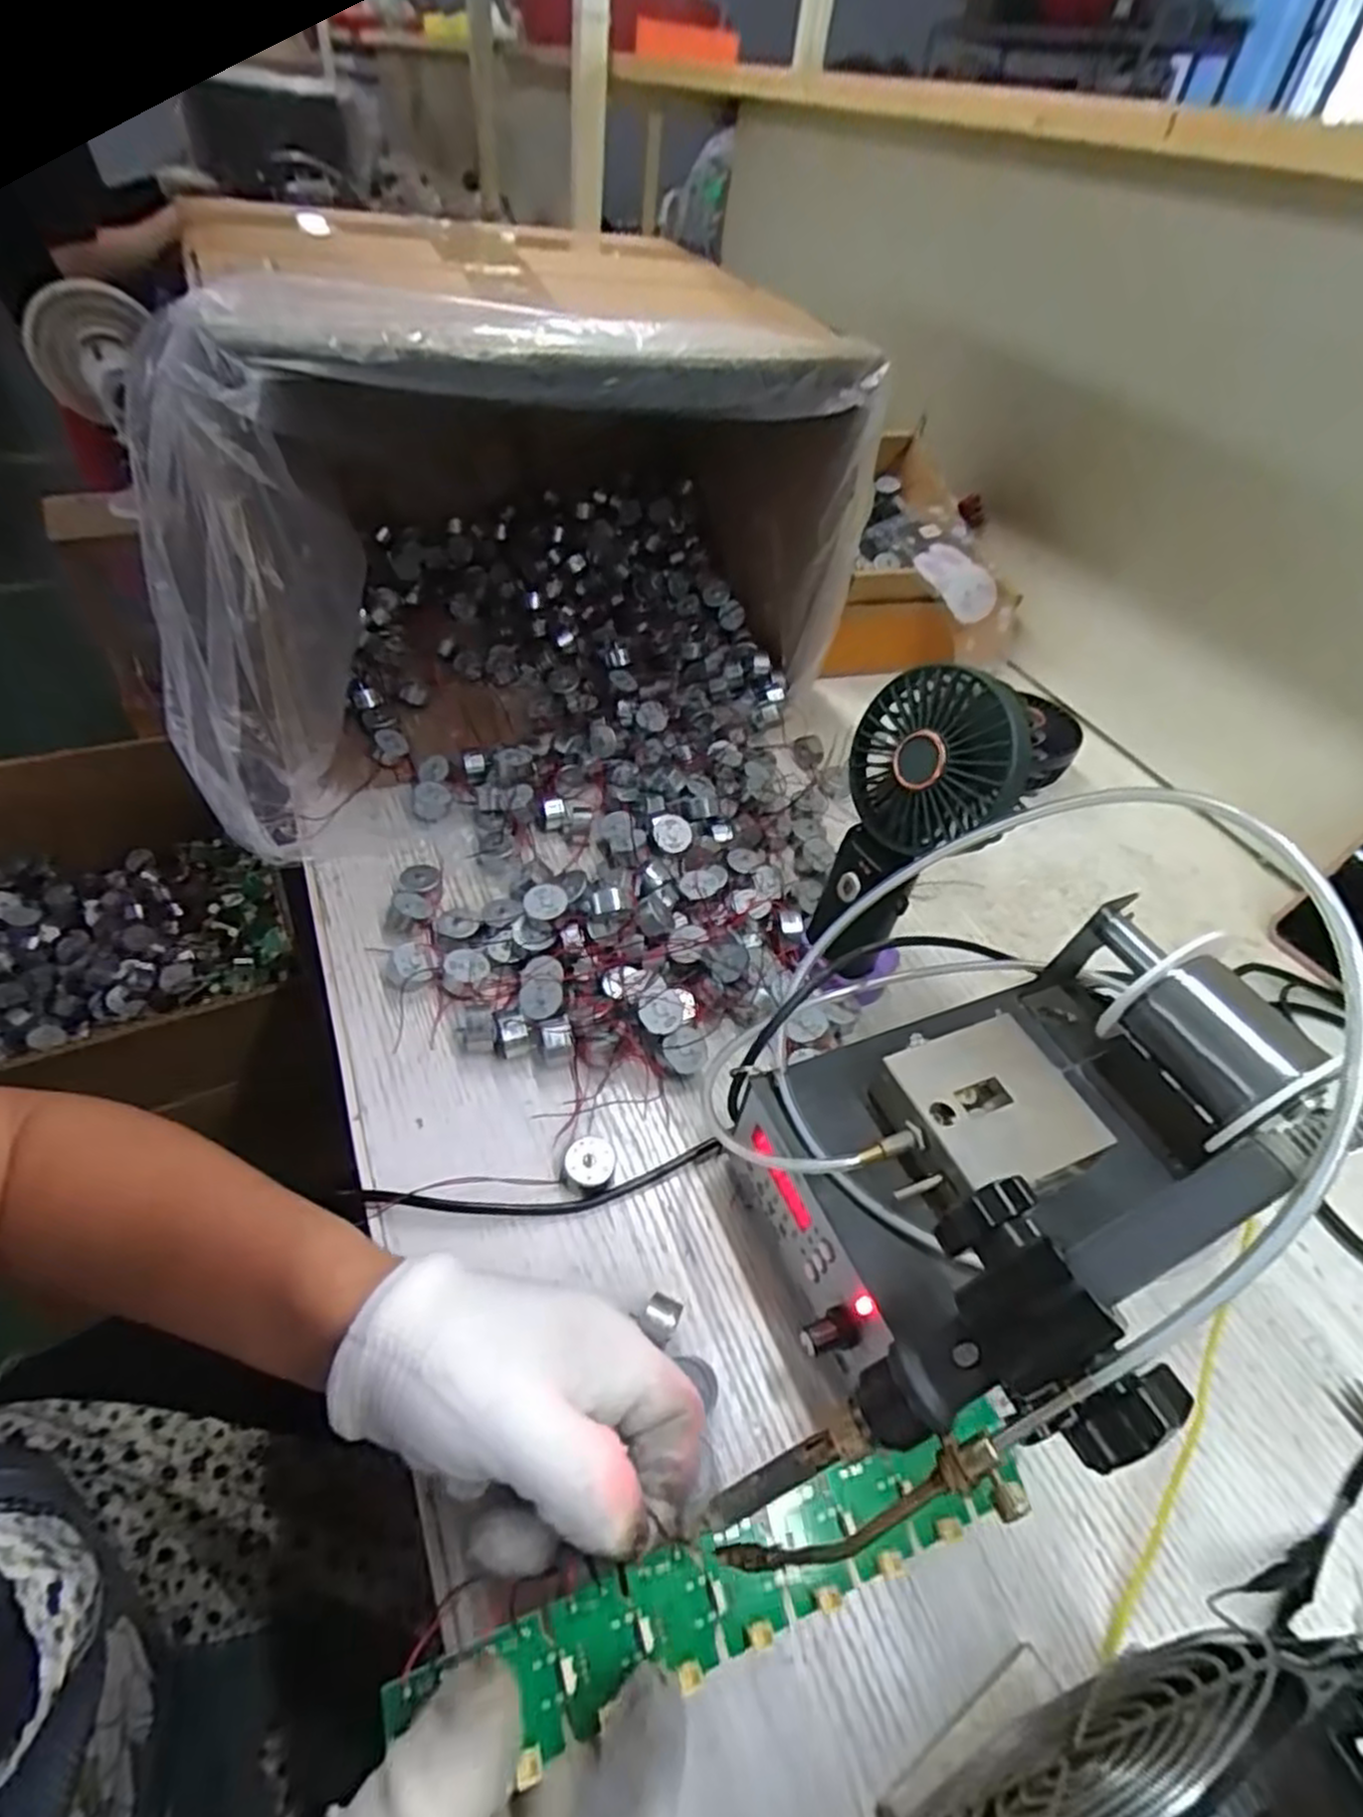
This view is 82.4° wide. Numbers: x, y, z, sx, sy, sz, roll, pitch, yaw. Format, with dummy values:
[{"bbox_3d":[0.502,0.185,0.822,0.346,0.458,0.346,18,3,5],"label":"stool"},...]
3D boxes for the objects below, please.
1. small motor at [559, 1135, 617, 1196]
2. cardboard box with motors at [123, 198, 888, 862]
[{"bbox_3d":[-0.042,0.117,0.353,0.024,0.014,0.022,2,46,-5],"label":"small motor"},{"bbox_3d":[-0.132,-0.267,0.537,0.438,0.262,0.285,-20,52,-24],"label":"cardboard box with motors"}]

